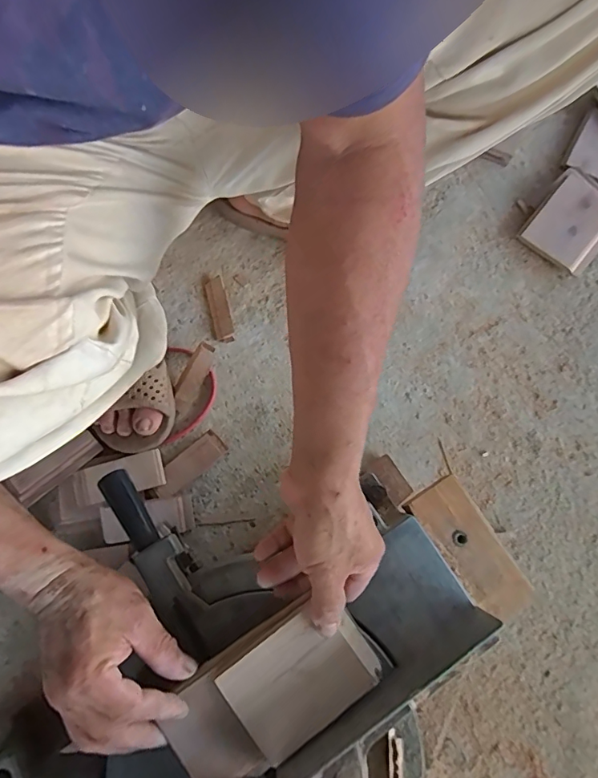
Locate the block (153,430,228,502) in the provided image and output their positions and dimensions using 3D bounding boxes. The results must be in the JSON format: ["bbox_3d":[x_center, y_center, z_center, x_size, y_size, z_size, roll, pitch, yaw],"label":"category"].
[{"bbox_3d":[-0.131,0.090,0.554,0.093,0.012,0.035,-39,80,-10],"label":"block"}]

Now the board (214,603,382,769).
[{"bbox_3d":[0.002,0.234,0.380,0.113,0.015,0.083,-36,80,-10],"label":"board"}]

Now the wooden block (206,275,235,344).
[{"bbox_3d":[-0.103,-0.102,0.604,0.023,0.010,0.089,-13,76,-5],"label":"wooden block"}]

